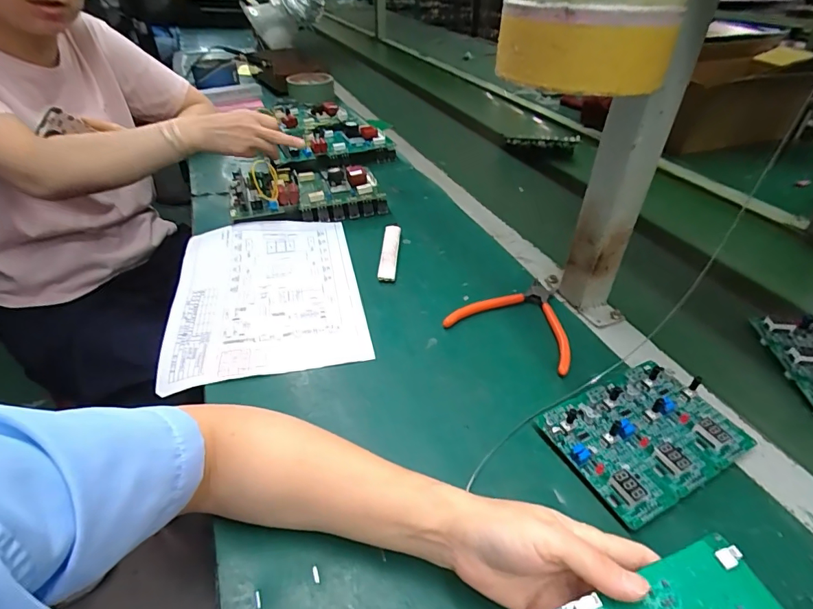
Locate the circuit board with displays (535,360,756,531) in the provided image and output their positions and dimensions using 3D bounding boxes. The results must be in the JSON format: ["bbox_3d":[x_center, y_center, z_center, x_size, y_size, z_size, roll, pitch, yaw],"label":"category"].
[{"bbox_3d":[0.198,0.103,0.375,0.147,0.026,0.106,-17,42,-22],"label":"circuit board with displays"}]

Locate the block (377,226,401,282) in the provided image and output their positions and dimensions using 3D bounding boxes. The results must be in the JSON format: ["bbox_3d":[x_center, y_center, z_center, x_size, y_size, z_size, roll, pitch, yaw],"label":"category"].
[{"bbox_3d":[-0.022,-0.068,0.592,0.021,0.017,0.114,2,37,2],"label":"block"}]

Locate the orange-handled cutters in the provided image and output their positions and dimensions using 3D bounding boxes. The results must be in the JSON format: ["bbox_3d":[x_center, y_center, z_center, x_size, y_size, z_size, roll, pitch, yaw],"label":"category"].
[{"bbox_3d":[0.131,0.008,0.502,0.134,0.015,0.130,23,43,25],"label":"orange-handled cutters"}]

